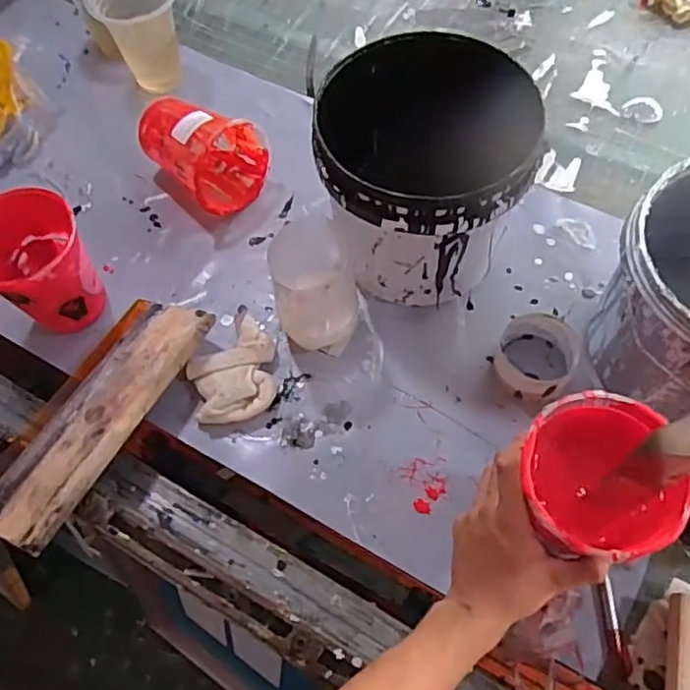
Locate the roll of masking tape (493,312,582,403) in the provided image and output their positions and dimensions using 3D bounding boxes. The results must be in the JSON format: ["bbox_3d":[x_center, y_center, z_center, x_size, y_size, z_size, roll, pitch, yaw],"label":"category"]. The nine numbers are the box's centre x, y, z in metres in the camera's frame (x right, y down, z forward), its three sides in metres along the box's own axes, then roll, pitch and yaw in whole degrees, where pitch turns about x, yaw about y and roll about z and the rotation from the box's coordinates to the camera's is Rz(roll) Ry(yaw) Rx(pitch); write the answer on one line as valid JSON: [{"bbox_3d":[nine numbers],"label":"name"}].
[{"bbox_3d":[0.204,0.012,0.681,0.081,0.032,0.098,28,68,13],"label":"roll of masking tape"}]

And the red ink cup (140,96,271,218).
[{"bbox_3d":[-0.173,-0.244,0.792,0.116,0.107,0.145,-41,71,-16],"label":"red ink cup"}]

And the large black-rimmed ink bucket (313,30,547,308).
[{"bbox_3d":[0.081,-0.165,0.673,0.195,0.206,0.195,0,65,1],"label":"large black-rimmed ink bucket"}]

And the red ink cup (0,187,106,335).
[{"bbox_3d":[-0.315,-0.074,0.685,0.100,0.153,0.102,-1,64,3],"label":"red ink cup"}]

